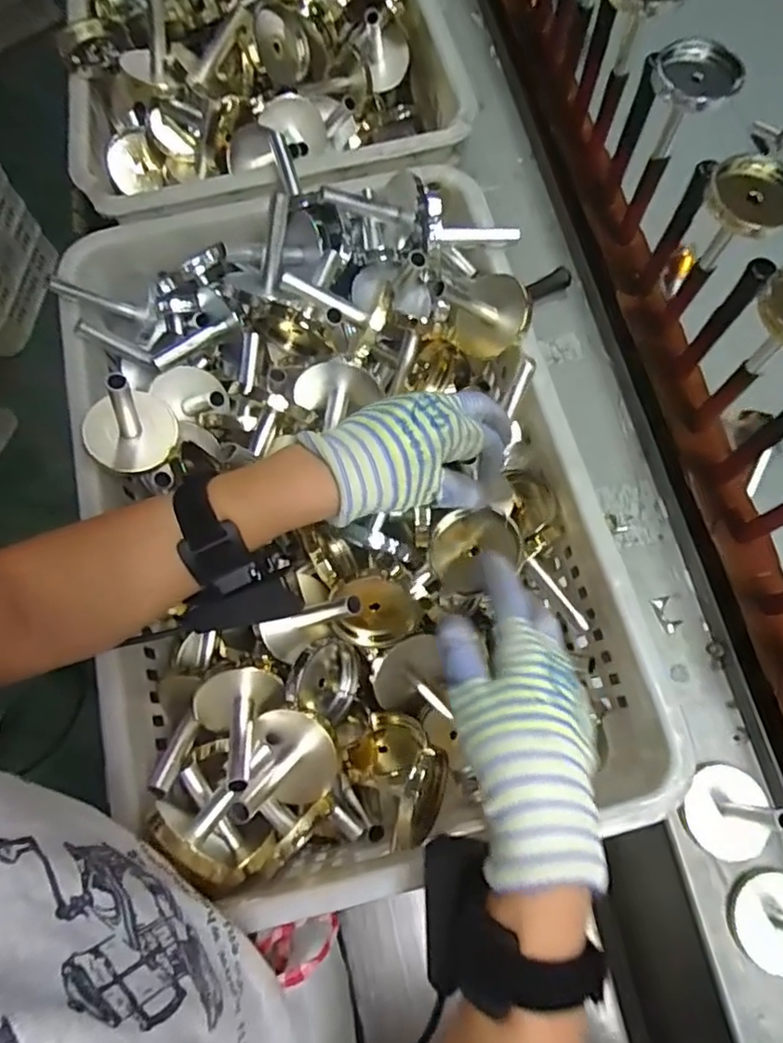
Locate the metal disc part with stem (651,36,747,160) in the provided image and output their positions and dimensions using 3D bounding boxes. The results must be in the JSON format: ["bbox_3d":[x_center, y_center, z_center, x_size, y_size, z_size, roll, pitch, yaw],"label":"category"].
[{"bbox_3d":[0.234,-0.330,0.506,0.068,0.082,0.055,27,74,9],"label":"metal disc part with stem"}]

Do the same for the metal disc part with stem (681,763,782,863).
[{"bbox_3d":[0.251,0.209,0.441,0.059,0.066,0.064,0,72,1],"label":"metal disc part with stem"}]

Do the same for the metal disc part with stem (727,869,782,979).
[{"bbox_3d":[0.276,0.279,0.419,0.059,0.070,0.063,0,72,1],"label":"metal disc part with stem"}]

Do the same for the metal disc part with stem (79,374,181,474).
[{"bbox_3d":[-0.193,-0.068,0.460,0.065,0.043,0.065,0,90,-18],"label":"metal disc part with stem"}]

